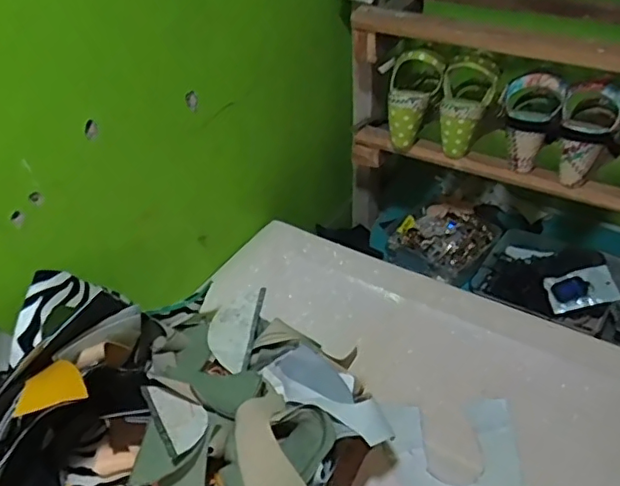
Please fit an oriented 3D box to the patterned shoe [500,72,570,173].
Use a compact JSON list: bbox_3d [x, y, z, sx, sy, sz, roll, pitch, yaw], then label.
[{"bbox_3d":[0.312,-0.181,0.833,0.083,0.129,0.096,13,41,18],"label":"patterned shoe"}]

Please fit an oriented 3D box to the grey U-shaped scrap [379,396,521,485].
[{"bbox_3d":[0.162,0.228,0.652,0.139,0.006,0.127,-4,40,-3],"label":"grey U-shaped scrap"}]

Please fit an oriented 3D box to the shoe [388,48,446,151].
[{"bbox_3d":[0.151,-0.219,0.900,0.081,0.151,0.072,25,23,28],"label":"shoe"}]

